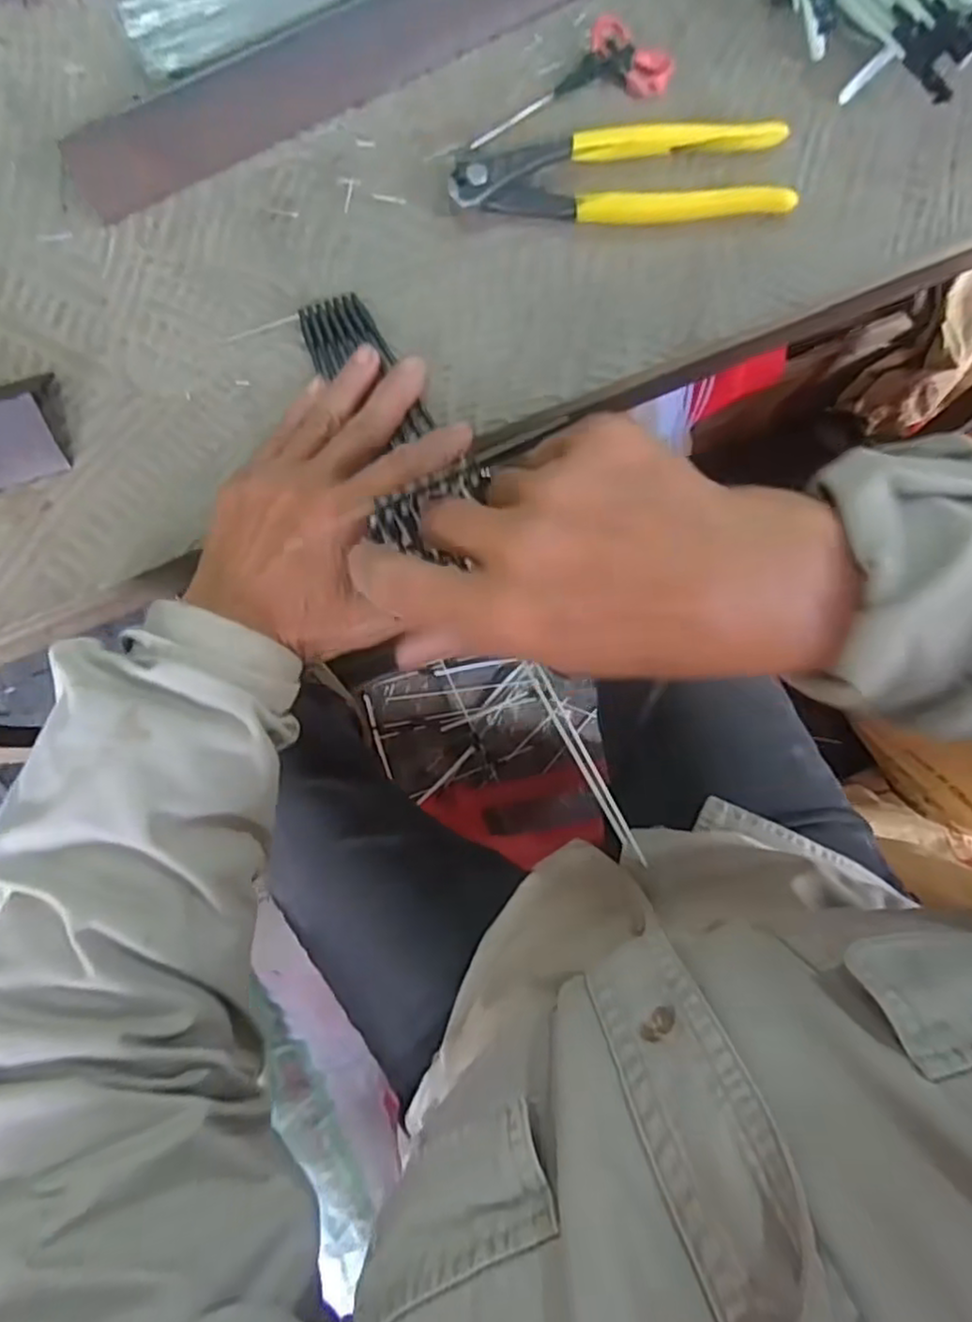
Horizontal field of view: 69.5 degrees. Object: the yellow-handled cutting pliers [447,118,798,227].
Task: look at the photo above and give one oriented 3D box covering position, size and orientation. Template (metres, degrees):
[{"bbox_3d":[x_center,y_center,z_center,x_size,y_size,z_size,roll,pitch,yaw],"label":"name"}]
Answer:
[{"bbox_3d":[0.066,-0.236,0.339,0.163,0.016,0.049,-6,81,-1],"label":"yellow-handled cutting pliers"}]

